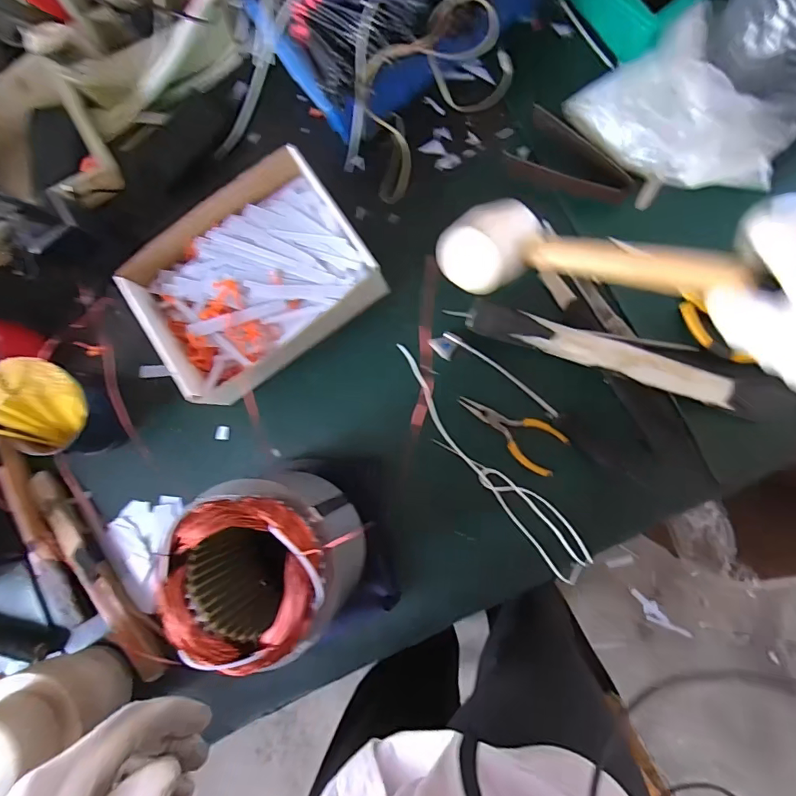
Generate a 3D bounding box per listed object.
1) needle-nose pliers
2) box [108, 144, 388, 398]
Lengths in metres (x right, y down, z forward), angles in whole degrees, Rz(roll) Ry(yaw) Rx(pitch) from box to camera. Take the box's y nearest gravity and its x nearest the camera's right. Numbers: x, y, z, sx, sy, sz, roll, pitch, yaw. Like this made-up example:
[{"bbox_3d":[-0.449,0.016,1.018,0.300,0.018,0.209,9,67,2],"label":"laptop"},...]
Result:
[{"bbox_3d":[0.123,0.033,0.520,0.121,0.017,0.050,34,92,8],"label":"needle-nose pliers"},{"bbox_3d":[-0.155,-0.129,0.532,0.248,0.065,0.192,-35,83,5],"label":"box"}]

